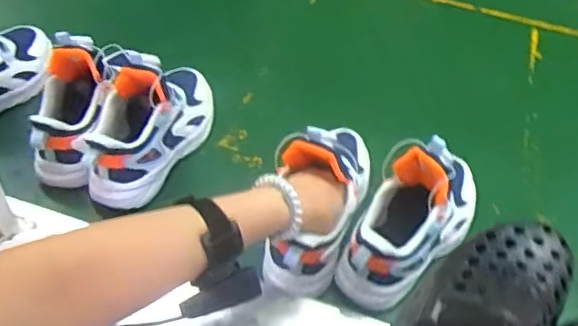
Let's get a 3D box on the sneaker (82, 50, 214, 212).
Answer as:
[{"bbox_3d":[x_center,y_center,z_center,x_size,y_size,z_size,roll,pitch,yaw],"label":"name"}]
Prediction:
[{"bbox_3d":[-0.158,-0.063,0.710,0.080,0.120,0.218,21,50,14],"label":"sneaker"}]

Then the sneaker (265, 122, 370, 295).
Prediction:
[{"bbox_3d":[0.034,0.019,0.640,0.081,0.125,0.215,18,49,11],"label":"sneaker"}]

